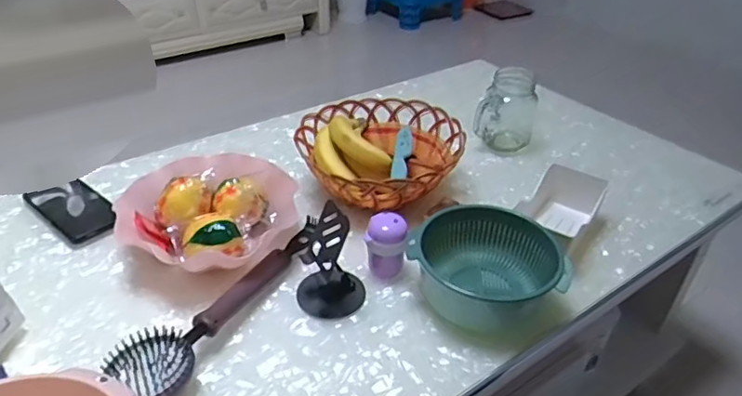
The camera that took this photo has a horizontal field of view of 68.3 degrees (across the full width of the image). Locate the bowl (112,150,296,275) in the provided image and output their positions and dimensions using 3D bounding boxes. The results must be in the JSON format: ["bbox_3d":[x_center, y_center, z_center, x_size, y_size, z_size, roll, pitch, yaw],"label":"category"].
[{"bbox_3d":[-0.207,0.020,0.720,0.214,0.084,0.178,2,36,0],"label":"bowl"}]

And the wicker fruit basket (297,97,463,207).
[{"bbox_3d":[0.018,-0.064,0.825,0.232,0.093,0.229,1,36,-1],"label":"wicker fruit basket"}]

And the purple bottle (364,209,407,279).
[{"bbox_3d":[0.018,0.061,0.672,0.048,0.082,0.048,3,36,1],"label":"purple bottle"}]

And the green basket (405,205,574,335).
[{"bbox_3d":[0.134,0.081,0.650,0.172,0.085,0.132,3,36,1],"label":"green basket"}]

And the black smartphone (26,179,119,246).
[{"bbox_3d":[-0.423,0.012,0.776,0.160,0.015,0.078,29,51,31],"label":"black smartphone"}]

